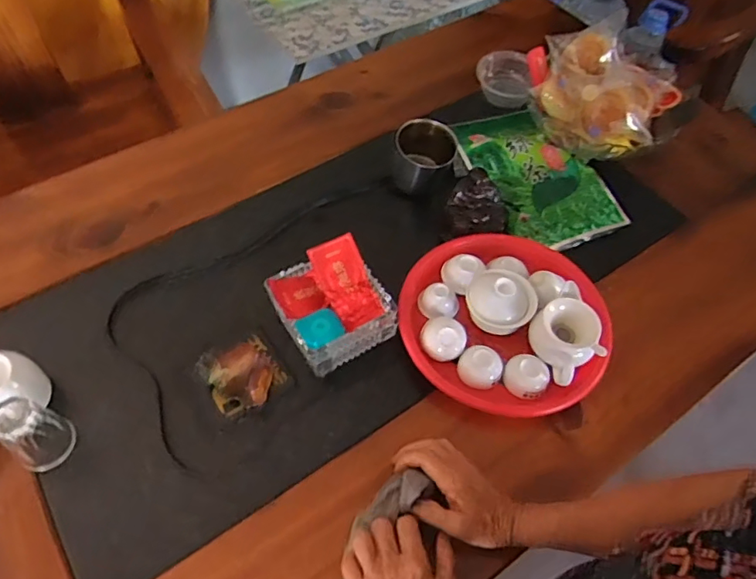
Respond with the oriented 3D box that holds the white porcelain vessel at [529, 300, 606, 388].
[{"bbox_3d":[0.226,0.063,0.658,0.076,0.067,0.082,1,59,-2],"label":"white porcelain vessel"}]

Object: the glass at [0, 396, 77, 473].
[{"bbox_3d":[-0.366,0.150,0.574,0.061,0.075,0.059,1,59,-2],"label":"glass"}]

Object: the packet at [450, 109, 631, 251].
[{"bbox_3d":[0.229,-0.174,0.817,0.149,0.035,0.268,-30,70,-11],"label":"packet"}]

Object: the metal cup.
[{"bbox_3d":[0.067,-0.191,0.811,0.091,0.091,0.080,13,59,5],"label":"metal cup"}]

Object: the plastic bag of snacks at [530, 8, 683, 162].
[{"bbox_3d":[0.337,-0.295,0.802,0.200,0.100,0.217,24,59,14],"label":"plastic bag of snacks"}]

